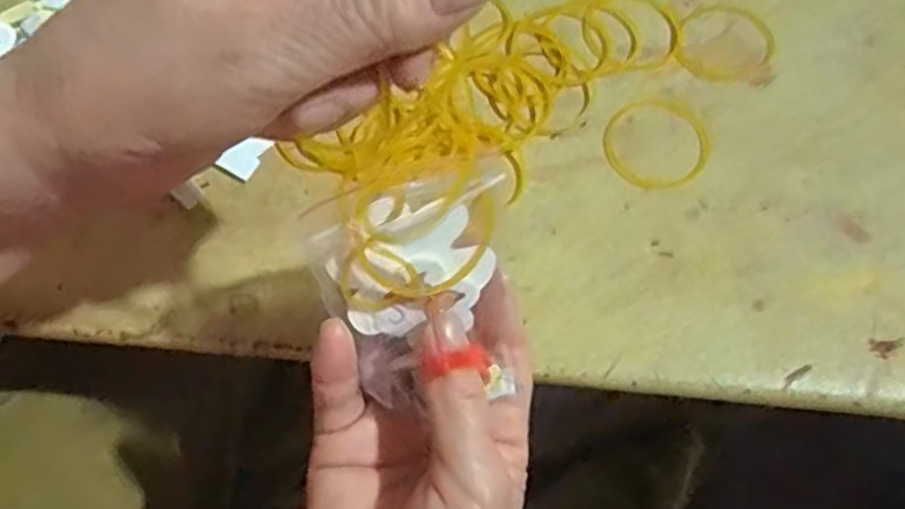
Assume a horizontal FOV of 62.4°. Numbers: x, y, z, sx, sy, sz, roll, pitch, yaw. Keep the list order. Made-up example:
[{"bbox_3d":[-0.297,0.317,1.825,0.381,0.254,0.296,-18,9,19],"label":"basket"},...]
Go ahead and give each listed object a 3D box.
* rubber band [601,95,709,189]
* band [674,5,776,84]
[{"bbox_3d":[0.095,-0.053,0.349,0.048,0.004,0.049,-13,66,-7],"label":"rubber band"},{"bbox_3d":[0.137,-0.107,0.374,0.049,0.004,0.050,10,65,4],"label":"band"}]

